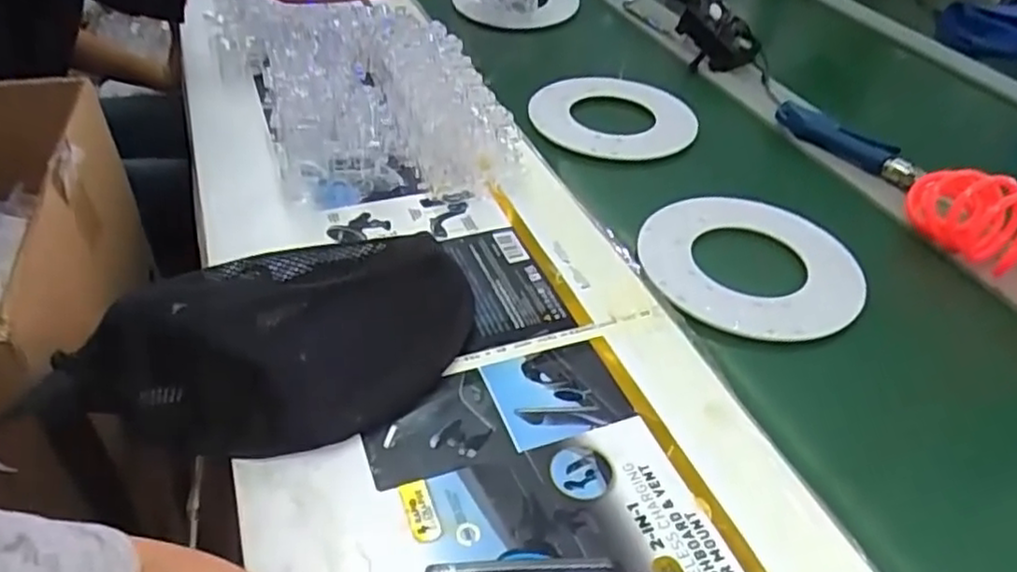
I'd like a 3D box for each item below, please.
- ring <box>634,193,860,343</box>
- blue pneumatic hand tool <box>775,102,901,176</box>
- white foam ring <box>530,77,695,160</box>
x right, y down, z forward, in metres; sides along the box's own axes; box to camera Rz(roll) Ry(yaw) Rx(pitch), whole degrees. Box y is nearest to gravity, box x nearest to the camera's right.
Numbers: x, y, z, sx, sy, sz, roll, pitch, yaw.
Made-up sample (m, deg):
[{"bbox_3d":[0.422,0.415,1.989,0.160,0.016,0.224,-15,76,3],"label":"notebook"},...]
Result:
[{"bbox_3d":[0.213,-0.026,0.624,0.187,0.008,0.177,1,41,-1],"label":"ring"},{"bbox_3d":[0.360,-0.166,0.794,0.036,0.031,0.142,-22,47,-27],"label":"blue pneumatic hand tool"},{"bbox_3d":[0.122,-0.206,0.835,0.186,0.016,0.188,1,41,-1],"label":"white foam ring"}]

